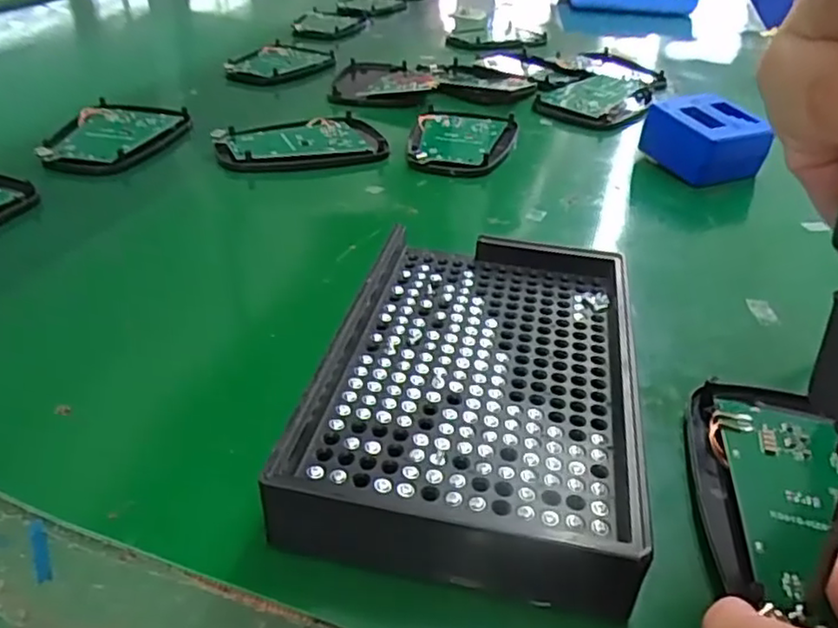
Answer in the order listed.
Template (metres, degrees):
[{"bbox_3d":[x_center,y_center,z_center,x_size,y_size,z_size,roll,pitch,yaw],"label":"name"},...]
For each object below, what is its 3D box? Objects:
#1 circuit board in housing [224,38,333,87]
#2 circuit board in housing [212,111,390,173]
[{"bbox_3d":[-0.110,-0.202,0.528,0.064,0.011,0.091,15,36,10],"label":"circuit board in housing"},{"bbox_3d":[-0.070,-0.101,0.385,0.094,0.011,0.063,-8,38,-21],"label":"circuit board in housing"}]

